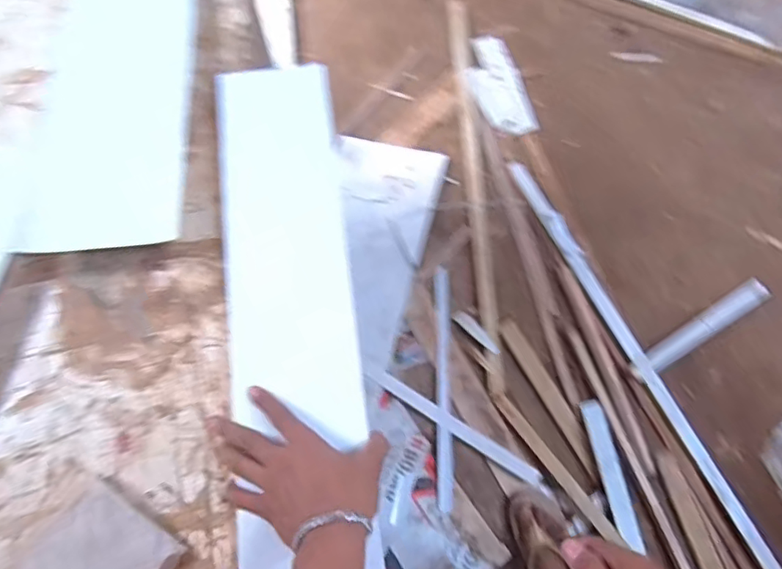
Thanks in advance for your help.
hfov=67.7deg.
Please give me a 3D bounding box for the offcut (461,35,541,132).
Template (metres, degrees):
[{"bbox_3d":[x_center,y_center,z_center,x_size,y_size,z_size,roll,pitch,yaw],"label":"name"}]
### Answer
[{"bbox_3d":[0.306,-0.575,1.688,0.144,0.050,0.349,-16,70,-8],"label":"offcut"}]

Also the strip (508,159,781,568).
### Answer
[{"bbox_3d":[0.605,0.201,1.368,0.046,0.019,1.242,-24,71,-10],"label":"strip"}]

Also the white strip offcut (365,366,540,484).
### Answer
[{"bbox_3d":[0.136,0.312,1.318,0.441,0.014,0.032,32,71,10],"label":"white strip offcut"}]

